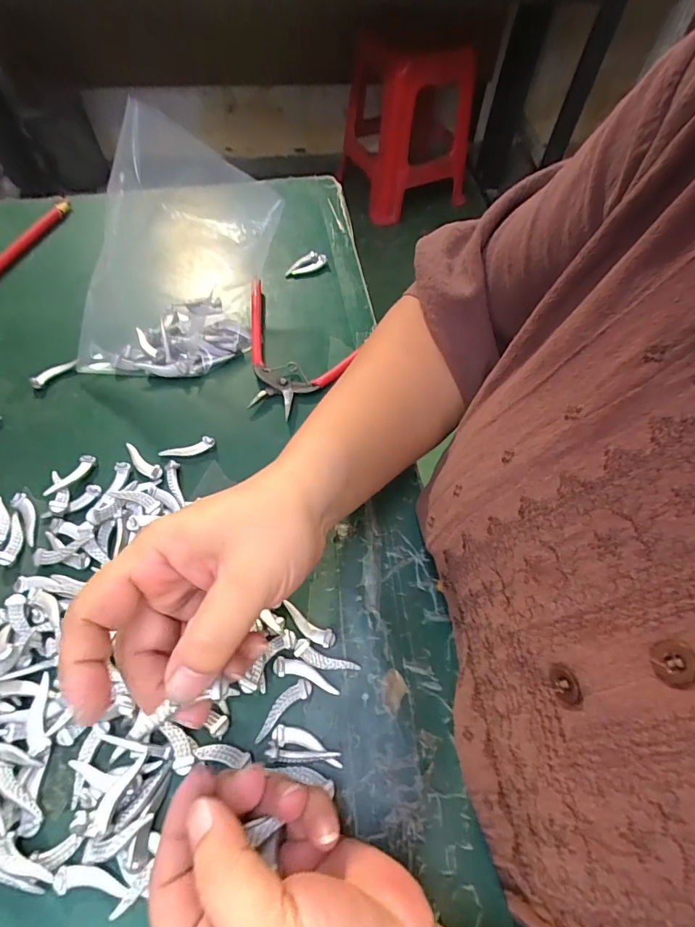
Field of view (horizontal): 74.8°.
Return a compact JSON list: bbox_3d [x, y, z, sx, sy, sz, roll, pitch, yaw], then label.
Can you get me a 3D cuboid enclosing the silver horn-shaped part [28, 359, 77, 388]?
[{"bbox_3d":[-0.230,-0.071,0.359,0.038,0.009,0.008,-32,66,-17],"label":"silver horn-shaped part"}]

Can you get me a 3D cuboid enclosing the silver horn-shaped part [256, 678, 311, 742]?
[{"bbox_3d":[-0.036,0.133,0.248,0.037,0.004,0.011,-35,67,-18],"label":"silver horn-shaped part"}]

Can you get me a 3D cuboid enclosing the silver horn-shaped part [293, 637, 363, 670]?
[{"bbox_3d":[-0.013,0.113,0.260,0.038,0.004,0.010,22,63,11],"label":"silver horn-shaped part"}]

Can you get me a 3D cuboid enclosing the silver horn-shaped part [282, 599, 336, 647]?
[{"bbox_3d":[-0.024,0.096,0.269,0.036,0.005,0.011,28,64,14],"label":"silver horn-shaped part"}]

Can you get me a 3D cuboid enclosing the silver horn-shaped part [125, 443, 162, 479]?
[{"bbox_3d":[-0.147,-0.002,0.322,0.039,0.004,0.011,34,66,17],"label":"silver horn-shaped part"}]

